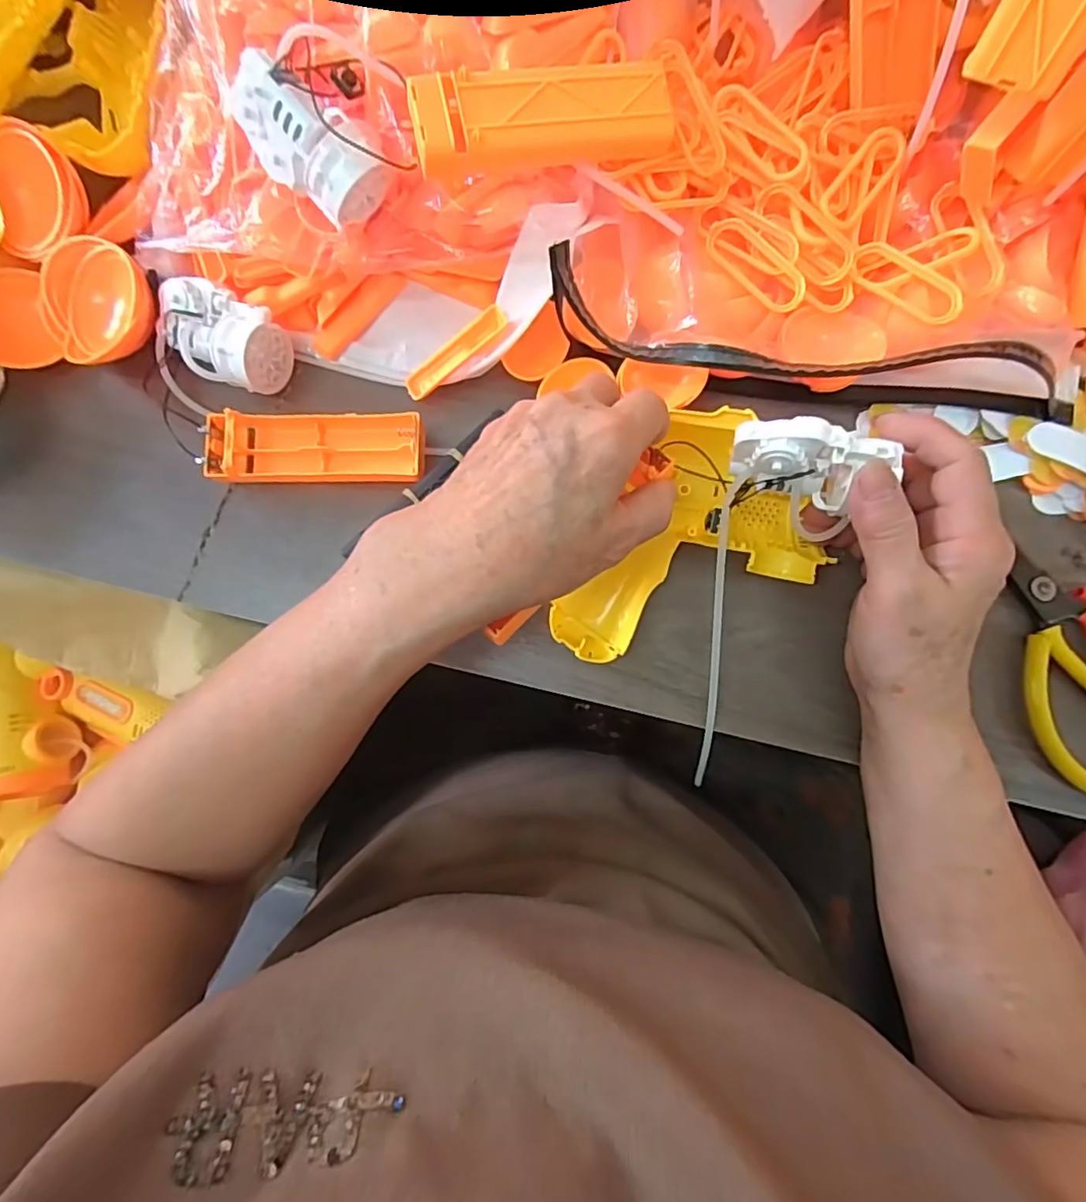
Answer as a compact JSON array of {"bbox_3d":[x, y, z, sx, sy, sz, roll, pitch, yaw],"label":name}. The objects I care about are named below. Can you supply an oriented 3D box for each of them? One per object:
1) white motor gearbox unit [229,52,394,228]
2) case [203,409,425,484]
[{"bbox_3d":[-0.105,-0.206,0.260,0.071,0.041,0.030,41,51,-2],"label":"white motor gearbox unit"},{"bbox_3d":[-0.117,-0.081,0.298,0.110,0.020,0.037,0,85,3],"label":"case"}]

